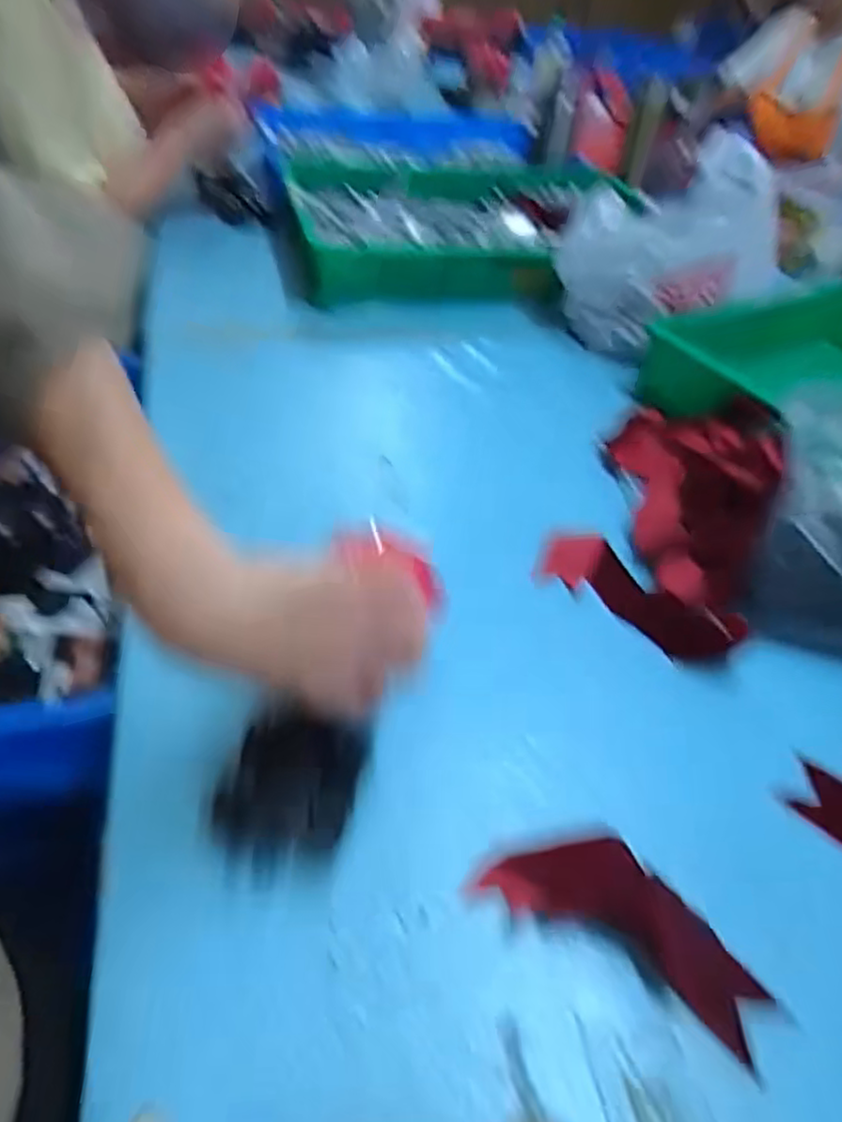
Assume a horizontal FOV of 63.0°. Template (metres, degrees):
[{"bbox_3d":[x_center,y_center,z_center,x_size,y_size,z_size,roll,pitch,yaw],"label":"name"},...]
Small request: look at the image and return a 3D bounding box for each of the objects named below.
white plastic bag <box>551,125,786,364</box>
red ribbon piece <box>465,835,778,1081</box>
[{"bbox_3d":[0.306,-0.404,0.841,0.280,0.215,0.179,-25,52,-29],"label":"white plastic bag"},{"bbox_3d":[0.104,0.183,0.348,0.142,0.025,0.054,31,48,23],"label":"red ribbon piece"}]

